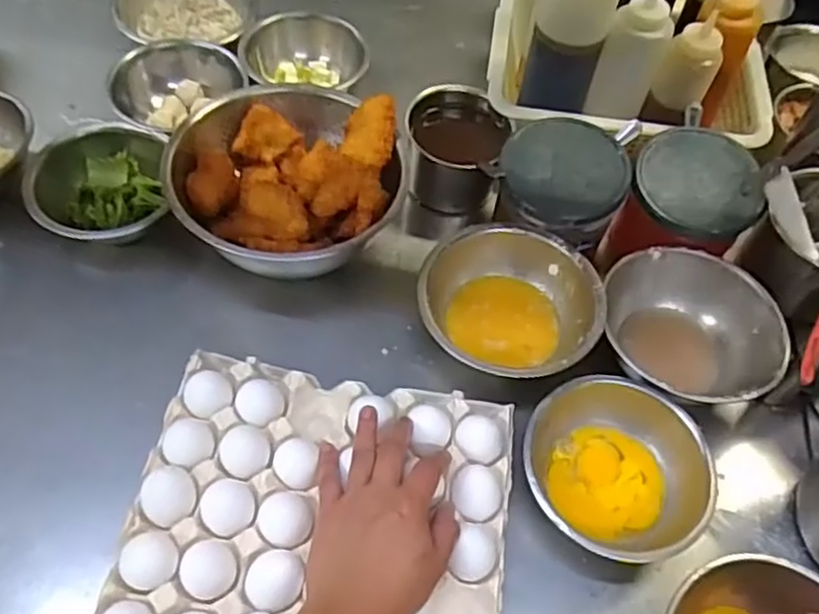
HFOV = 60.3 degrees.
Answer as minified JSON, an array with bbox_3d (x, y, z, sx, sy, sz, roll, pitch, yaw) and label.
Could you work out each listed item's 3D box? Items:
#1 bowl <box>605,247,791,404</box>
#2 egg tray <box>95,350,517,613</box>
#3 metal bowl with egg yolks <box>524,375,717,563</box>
[{"bbox_3d":[0.269,0.023,0.688,0.167,0.064,0.152,2,56,-3],"label":"bowl"},{"bbox_3d":[-0.068,0.180,0.563,0.294,0.050,0.279,9,56,2],"label":"egg tray"},{"bbox_3d":[0.173,0.136,0.596,0.149,0.062,0.141,2,56,-3],"label":"metal bowl with egg yolks"}]

